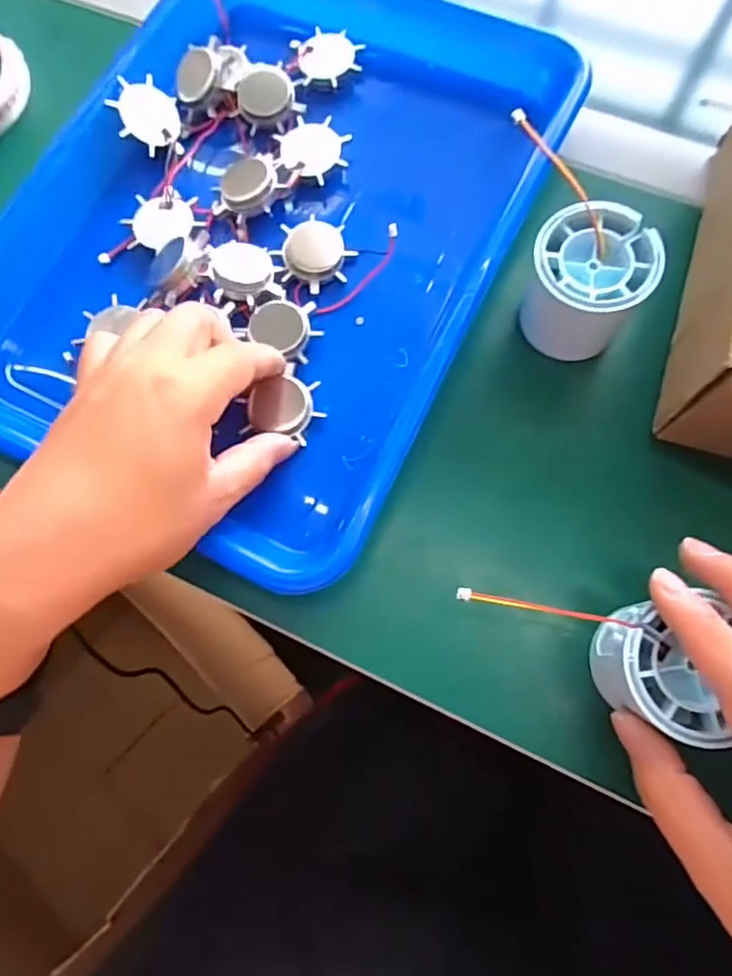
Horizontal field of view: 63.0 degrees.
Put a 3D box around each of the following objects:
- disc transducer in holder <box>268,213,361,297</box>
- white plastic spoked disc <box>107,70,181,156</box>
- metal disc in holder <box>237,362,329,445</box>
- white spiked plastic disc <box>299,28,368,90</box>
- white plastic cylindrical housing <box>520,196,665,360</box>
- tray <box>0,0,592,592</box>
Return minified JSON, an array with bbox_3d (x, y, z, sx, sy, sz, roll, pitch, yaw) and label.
[{"bbox_3d":[-0.028,-0.125,0.321,0.040,0.010,0.038,-26,74,-5],"label":"disc transducer in holder"},{"bbox_3d":[-0.124,-0.212,0.339,0.037,0.004,0.043,-11,90,-32],"label":"white plastic spoked disc"},{"bbox_3d":[-0.041,-0.041,0.300,0.037,0.006,0.039,30,78,8],"label":"metal disc in holder"},{"bbox_3d":[-0.020,-0.252,0.354,0.037,0.012,0.038,-1,74,2],"label":"white spiked plastic disc"},{"bbox_3d":[0.104,-0.096,0.289,0.053,0.056,0.051,-1,74,2],"label":"white plastic cylindrical housing"},{"bbox_3d":[-0.051,-0.148,0.332,0.255,0.053,0.347,25,76,9],"label":"tray"}]

